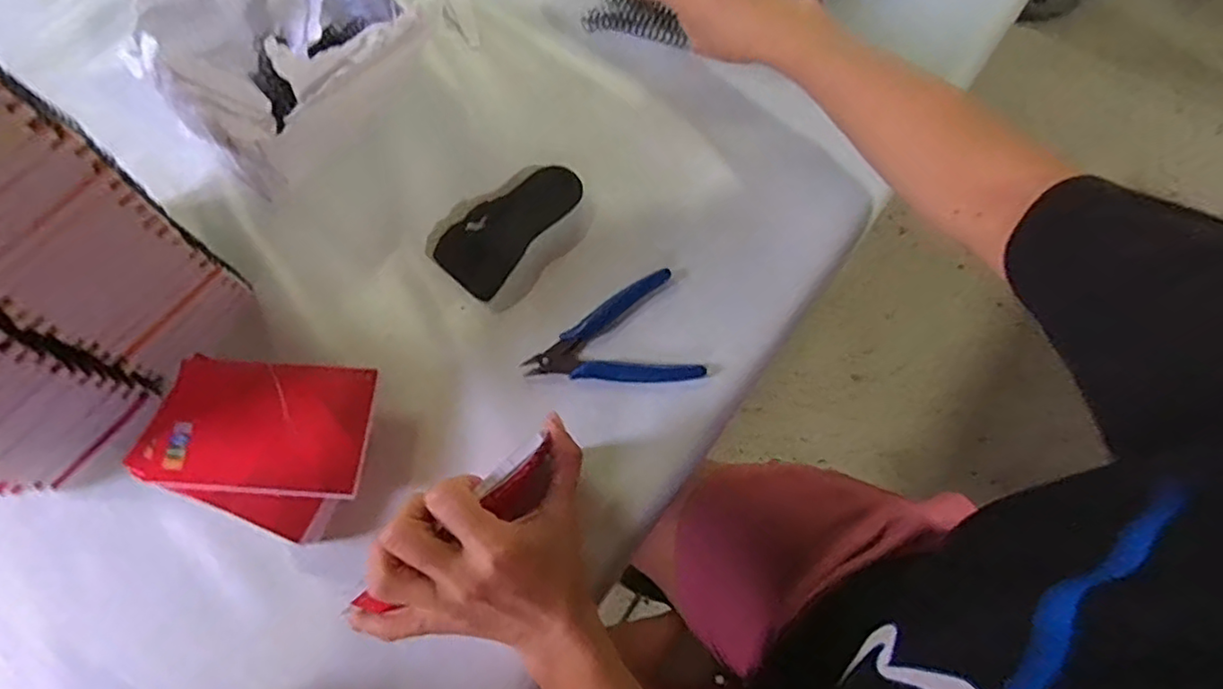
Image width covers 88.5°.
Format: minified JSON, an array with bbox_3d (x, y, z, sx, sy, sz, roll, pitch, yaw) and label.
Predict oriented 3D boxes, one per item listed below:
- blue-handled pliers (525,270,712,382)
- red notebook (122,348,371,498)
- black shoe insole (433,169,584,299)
[{"bbox_3d":[-0.004,-0.003,0.447,0.117,0.009,0.082,-13,70,-4],"label":"blue-handled pliers"},{"bbox_3d":[-0.226,0.050,0.400,0.142,0.006,0.082,5,71,4],"label":"red notebook"},{"bbox_3d":[-0.078,-0.093,0.481,0.055,0.015,0.118,37,74,13],"label":"black shoe insole"}]

